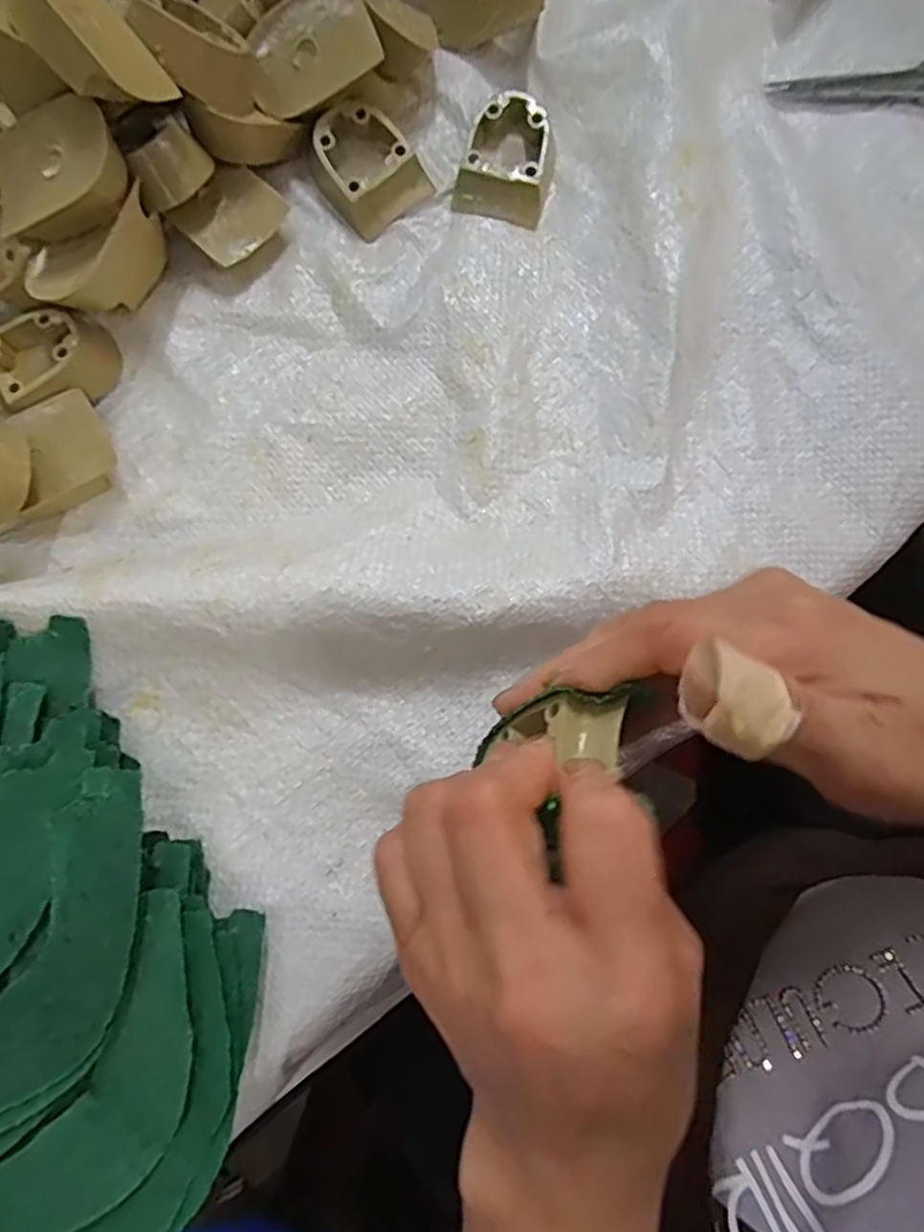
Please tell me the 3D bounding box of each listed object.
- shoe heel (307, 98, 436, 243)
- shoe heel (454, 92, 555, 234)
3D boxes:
[{"bbox_3d":[-0.042,-0.200,0.314,0.038,0.019,0.048,-39,81,-6],"label":"shoe heel"},{"bbox_3d":[0.021,-0.202,0.313,0.039,0.019,0.046,14,80,3],"label":"shoe heel"}]

